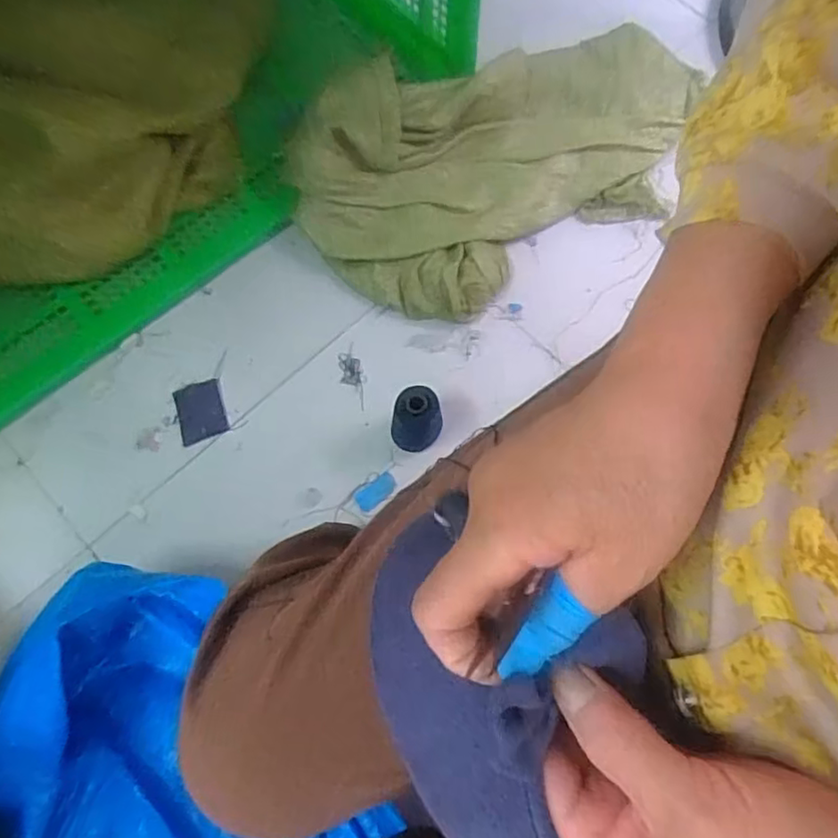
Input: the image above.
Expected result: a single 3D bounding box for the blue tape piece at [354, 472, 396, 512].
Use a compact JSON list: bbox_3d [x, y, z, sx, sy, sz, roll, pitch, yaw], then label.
[{"bbox_3d":[-0.055,0.092,0.815,0.056,0.005,0.031,-36,65,-11],"label":"blue tape piece"}]

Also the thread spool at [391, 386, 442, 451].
[{"bbox_3d":[-0.003,-0.001,0.782,0.058,0.111,0.053,0,73,1],"label":"thread spool"}]

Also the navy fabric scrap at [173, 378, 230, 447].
[{"bbox_3d":[-0.289,-0.011,0.847,0.062,0.007,0.077,-17,74,-4],"label":"navy fabric scrap"}]

